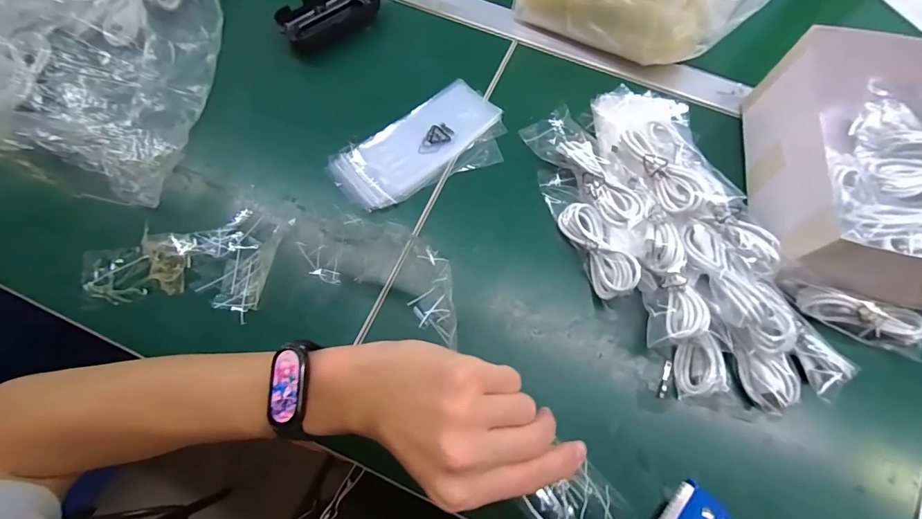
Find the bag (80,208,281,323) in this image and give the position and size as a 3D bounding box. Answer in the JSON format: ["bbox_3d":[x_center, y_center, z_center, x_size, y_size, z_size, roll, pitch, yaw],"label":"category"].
[{"bbox_3d":[-0.240,-0.006,0.373,0.167,0.017,0.096,10,70,2],"label":"bag"}]

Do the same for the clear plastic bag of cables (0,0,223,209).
[{"bbox_3d":[-0.345,-0.205,0.398,0.185,0.117,0.320,-4,70,-3],"label":"clear plastic bag of cables"}]

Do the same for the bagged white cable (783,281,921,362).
[{"bbox_3d":[0.327,0.046,0.359,0.115,0.029,0.041,16,70,5],"label":"bagged white cable"}]

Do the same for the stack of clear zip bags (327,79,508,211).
[{"bbox_3d":[-0.036,-0.107,0.425,0.171,0.011,0.095,-35,74,-13],"label":"stack of clear zip bags"}]

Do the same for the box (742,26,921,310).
[{"bbox_3d":[0.374,-0.071,0.374,0.210,0.089,0.210,11,70,3],"label":"box"}]

